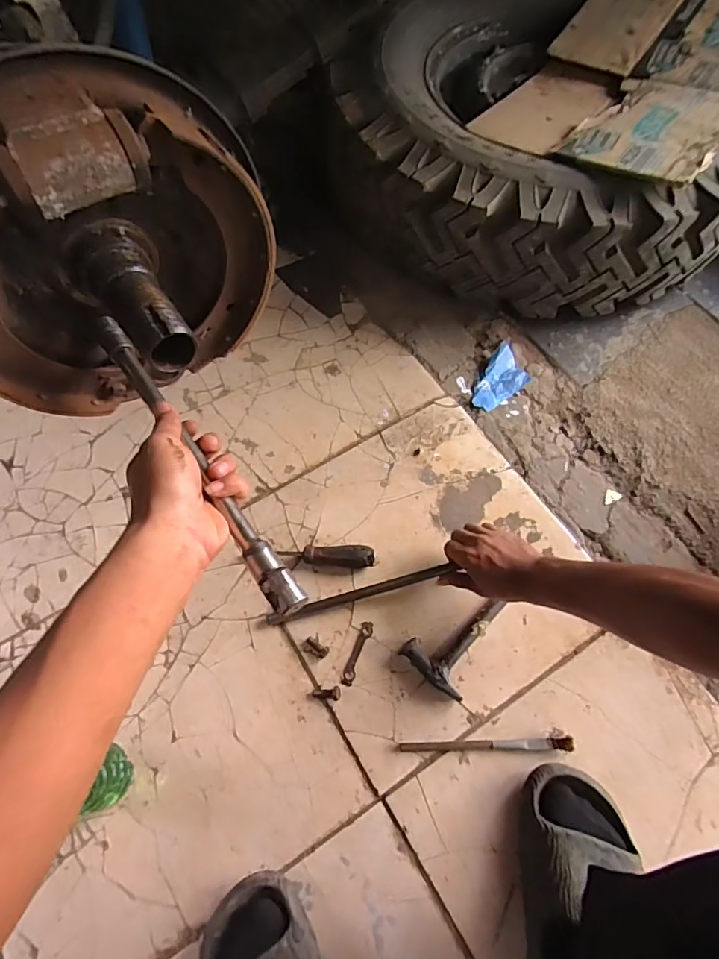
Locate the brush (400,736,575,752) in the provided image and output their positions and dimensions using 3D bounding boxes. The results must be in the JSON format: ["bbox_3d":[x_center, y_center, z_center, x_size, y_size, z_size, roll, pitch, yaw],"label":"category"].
[{"bbox_3d":[0.148,0.308,0.583,0.197,0.015,0.015,0,66,-1],"label":"brush"}]

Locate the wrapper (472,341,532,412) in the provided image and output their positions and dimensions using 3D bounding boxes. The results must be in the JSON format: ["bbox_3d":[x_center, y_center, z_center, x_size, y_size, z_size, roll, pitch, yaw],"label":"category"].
[{"bbox_3d":[0.234,-0.164,0.819,0.068,0.017,0.127,35,70,14],"label":"wrapper"}]

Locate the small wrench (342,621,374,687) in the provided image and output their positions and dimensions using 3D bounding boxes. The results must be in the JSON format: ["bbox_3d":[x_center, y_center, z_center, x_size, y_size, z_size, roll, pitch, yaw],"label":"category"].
[{"bbox_3d":[-0.002,0.221,0.637,0.016,0.004,0.082,19,68,11],"label":"small wrench"}]

